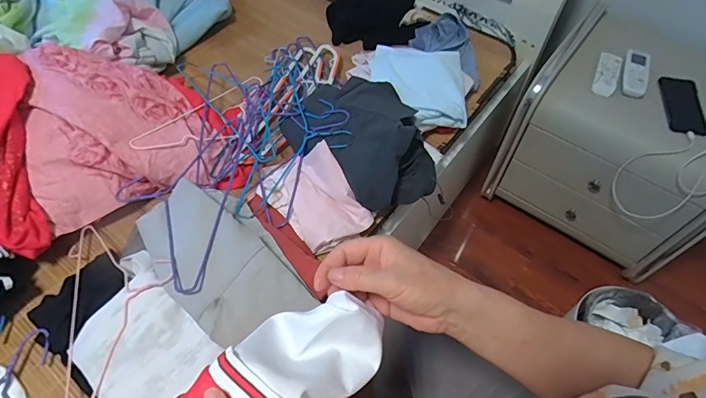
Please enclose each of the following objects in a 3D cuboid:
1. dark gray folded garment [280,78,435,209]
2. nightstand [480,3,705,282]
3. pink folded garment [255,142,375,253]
[{"bbox_3d":[0.007,-0.144,0.855,0.233,0.103,0.351,-25,59,-17],"label":"dark gray folded garment"},{"bbox_3d":[0.711,-0.146,1.171,0.508,0.423,0.433,30,60,18],"label":"nightstand"},{"bbox_3d":[-0.075,-0.011,0.798,0.135,0.069,0.206,-32,62,-21],"label":"pink folded garment"}]

